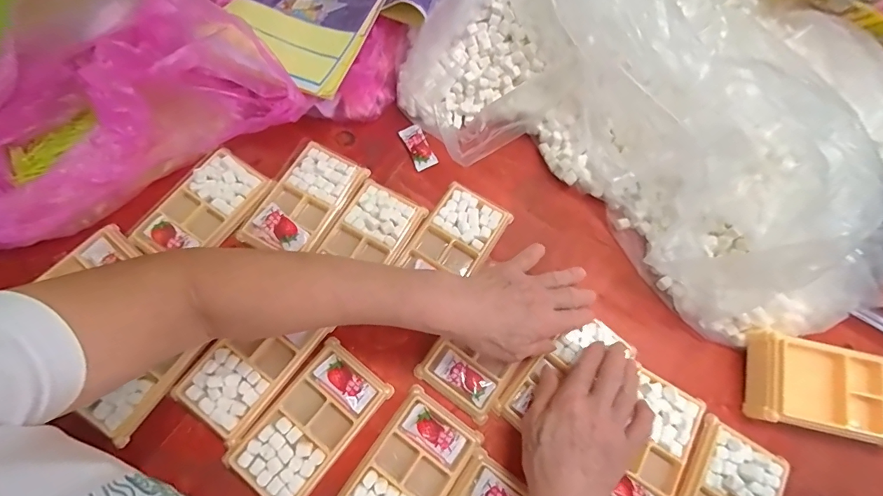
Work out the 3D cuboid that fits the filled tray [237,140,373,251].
[{"bbox_3d":[-0.147,-0.050,0.453,0.077,0.018,0.133,31,71,9],"label":"filled tray"}]

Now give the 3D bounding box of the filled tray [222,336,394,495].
[{"bbox_3d":[-0.119,0.160,0.376,0.078,0.011,0.136,37,73,11],"label":"filled tray"}]

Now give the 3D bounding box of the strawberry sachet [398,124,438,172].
[{"bbox_3d":[-0.028,-0.120,0.489,0.026,0.008,0.057,-25,73,-11],"label":"strawberry sachet"}]

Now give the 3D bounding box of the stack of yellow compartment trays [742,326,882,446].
[{"bbox_3d":[0.369,0.137,0.396,0.140,0.044,0.087,15,70,3],"label":"stack of yellow compartment trays"}]

